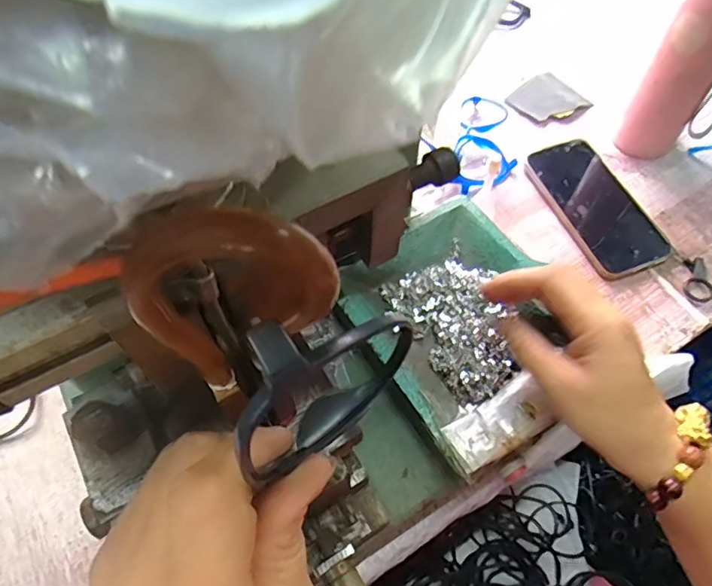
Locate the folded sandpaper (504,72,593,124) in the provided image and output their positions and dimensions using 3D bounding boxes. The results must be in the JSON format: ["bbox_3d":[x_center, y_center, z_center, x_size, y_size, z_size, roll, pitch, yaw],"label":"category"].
[{"bbox_3d":[0.223,-0.223,0.601,0.079,0.013,0.067,-36,66,-18],"label":"folded sandpaper"}]

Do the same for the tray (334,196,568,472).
[{"bbox_3d":[0.082,0.021,0.390,0.142,0.023,0.181,-29,64,-15],"label":"tray"}]

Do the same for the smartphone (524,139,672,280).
[{"bbox_3d":[0.240,-0.088,0.518,0.085,0.011,0.157,-19,62,-10],"label":"smartphone"}]

